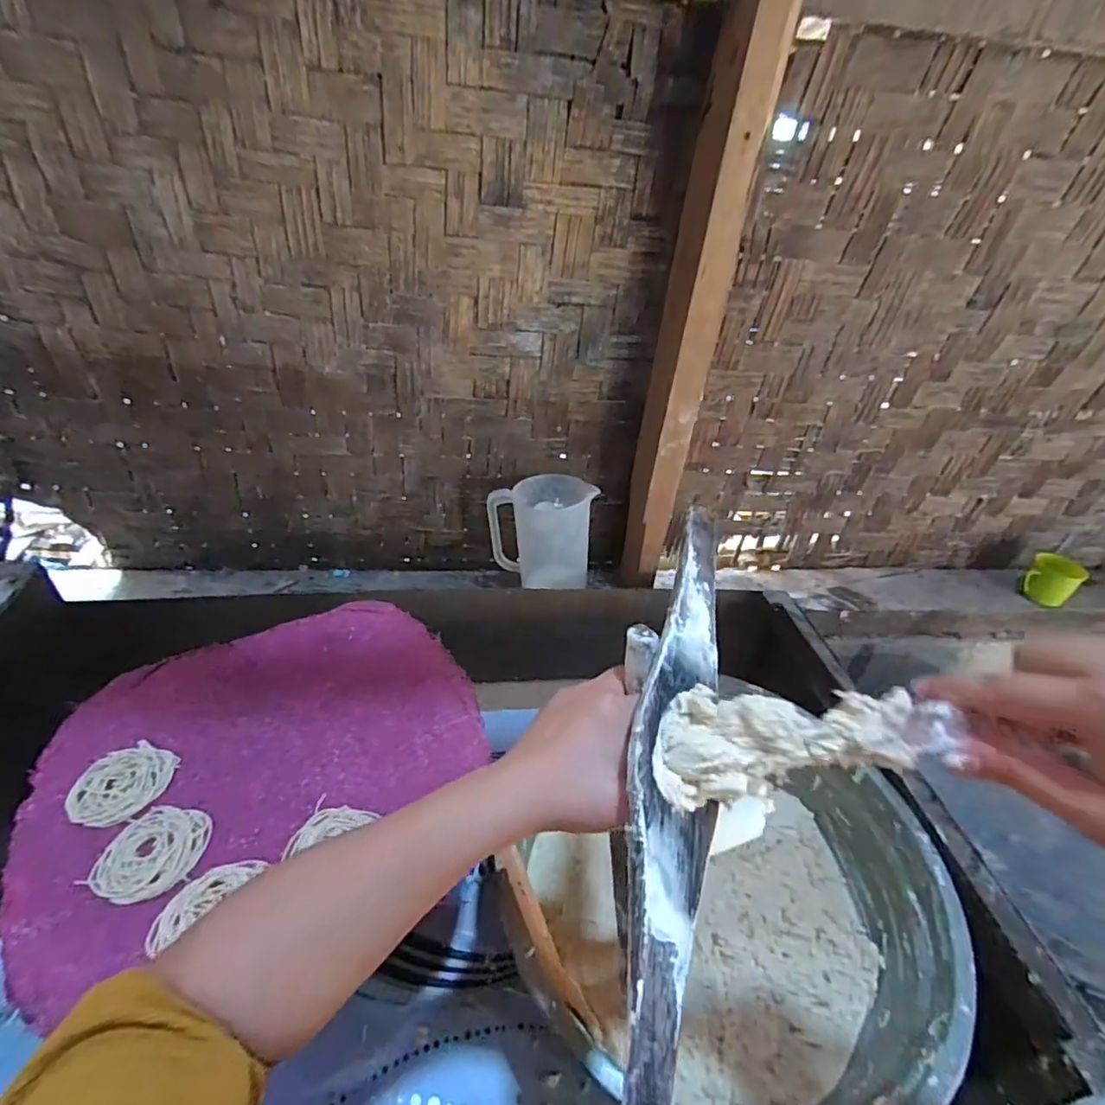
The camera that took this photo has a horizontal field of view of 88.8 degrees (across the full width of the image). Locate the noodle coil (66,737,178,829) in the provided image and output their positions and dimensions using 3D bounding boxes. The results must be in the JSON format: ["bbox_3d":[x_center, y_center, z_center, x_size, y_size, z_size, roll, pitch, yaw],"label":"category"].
[{"bbox_3d":[-0.367,0.195,0.480,0.062,0.009,0.071,5,38,1],"label":"noodle coil"}]

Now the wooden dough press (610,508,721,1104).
[{"bbox_3d":[0.061,0.098,0.289,0.050,0.030,0.299,10,56,7],"label":"wooden dough press"}]

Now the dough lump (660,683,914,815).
[{"bbox_3d":[0.111,0.093,0.278,0.117,0.035,0.043,-10,37,11],"label":"dough lump"}]

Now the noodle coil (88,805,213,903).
[{"bbox_3d":[-0.313,0.234,0.441,0.070,0.007,0.069,3,38,-2],"label":"noodle coil"}]

